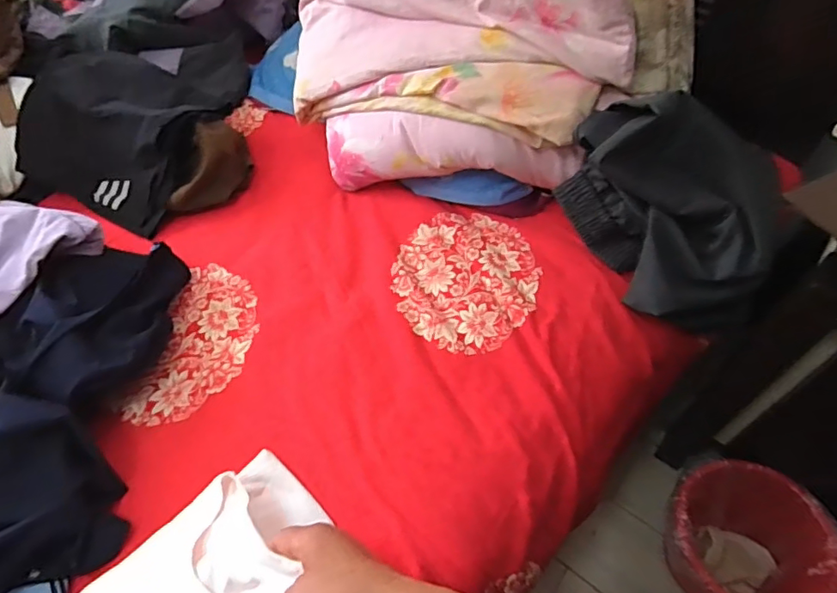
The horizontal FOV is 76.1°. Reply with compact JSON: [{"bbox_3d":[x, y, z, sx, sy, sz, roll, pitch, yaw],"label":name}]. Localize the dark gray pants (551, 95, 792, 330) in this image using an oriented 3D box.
[{"bbox_3d":[0.301,-0.101,0.636,0.266,0.163,0.185,24,59,18],"label":"dark gray pants"}]

